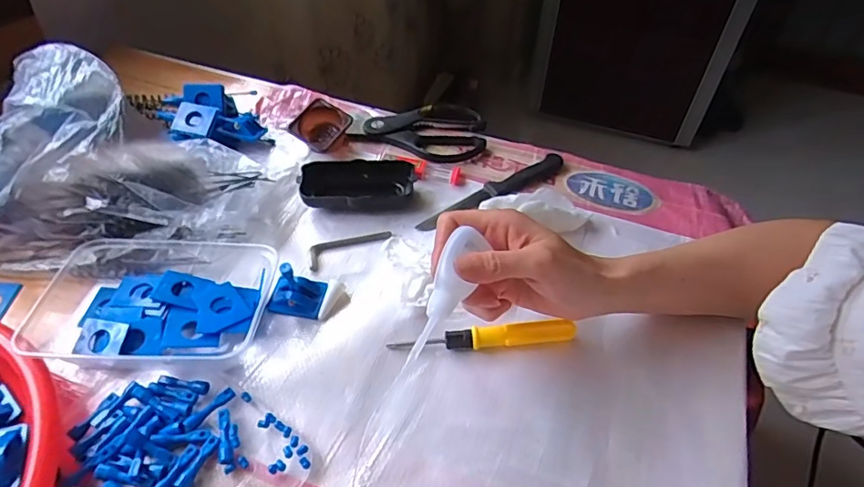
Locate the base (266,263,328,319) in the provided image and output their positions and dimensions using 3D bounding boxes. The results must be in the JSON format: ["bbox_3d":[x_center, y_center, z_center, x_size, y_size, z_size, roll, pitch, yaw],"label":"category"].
[{"bbox_3d":[-0.111,0.032,0.434,0.043,0.045,0.036,7,49,5],"label":"base"}]

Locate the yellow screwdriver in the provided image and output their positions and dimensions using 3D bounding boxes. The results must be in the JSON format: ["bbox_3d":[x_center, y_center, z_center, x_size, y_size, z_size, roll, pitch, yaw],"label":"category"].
[{"bbox_3d":[0.039,0.072,0.414,0.141,0.023,0.013,-2,49,-3],"label":"yellow screwdriver"}]

